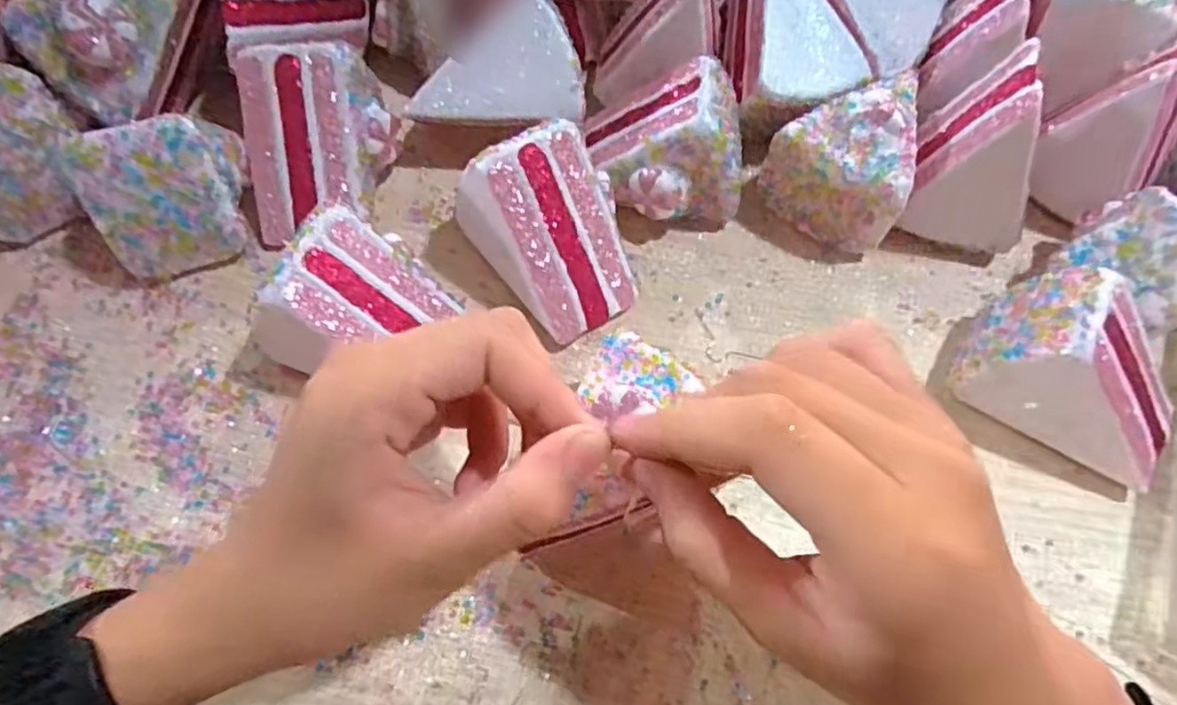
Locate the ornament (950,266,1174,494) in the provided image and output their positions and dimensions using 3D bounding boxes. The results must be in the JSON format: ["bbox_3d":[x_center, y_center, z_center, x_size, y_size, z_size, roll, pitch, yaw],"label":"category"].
[{"bbox_3d":[0.208,0.009,0.286,0.091,0.063,0.060,28,64,11],"label":"ornament"}]

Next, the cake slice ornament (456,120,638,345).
[{"bbox_3d":[-0.015,-0.052,0.302,0.060,0.062,0.073,-29,67,-17],"label":"cake slice ornament"}]

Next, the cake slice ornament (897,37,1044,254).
[{"bbox_3d":[0.185,-0.093,0.324,0.054,0.085,0.053,6,62,1],"label":"cake slice ornament"}]

